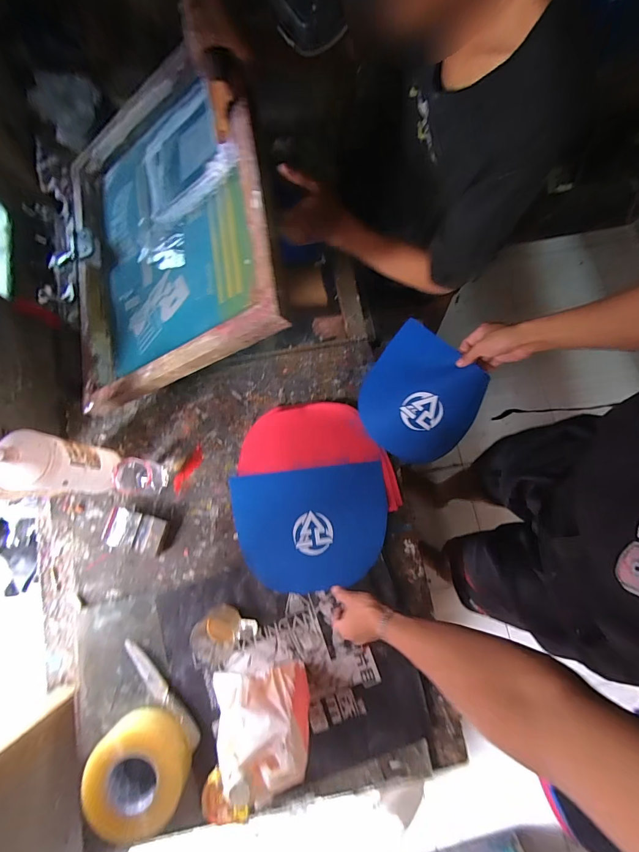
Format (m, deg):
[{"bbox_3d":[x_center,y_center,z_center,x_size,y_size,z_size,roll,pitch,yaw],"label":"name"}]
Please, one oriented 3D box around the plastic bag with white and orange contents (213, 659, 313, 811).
[{"bbox_3d":[-0.092,0.421,0.522,0.153,0.215,0.062,3,79,1],"label":"plastic bag with white and orange contents"}]

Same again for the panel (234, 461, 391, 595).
[{"bbox_3d":[-0.015,0.192,0.689,0.290,0.007,0.220,-6,77,-1],"label":"panel"}]

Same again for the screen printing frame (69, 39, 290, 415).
[{"bbox_3d":[-0.280,-0.344,0.634,0.453,0.057,0.544,-17,76,29],"label":"screen printing frame"}]

